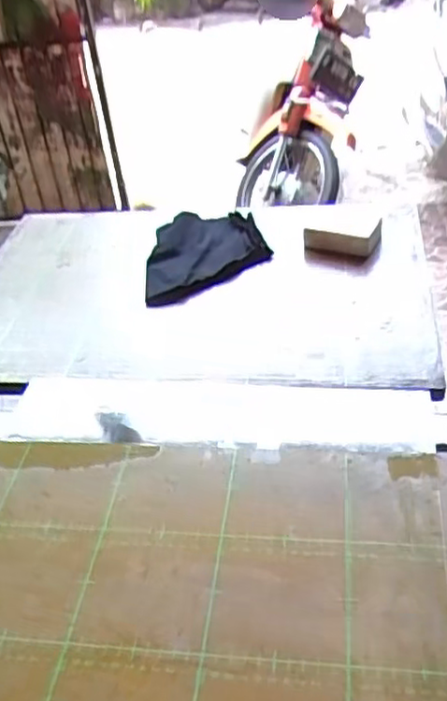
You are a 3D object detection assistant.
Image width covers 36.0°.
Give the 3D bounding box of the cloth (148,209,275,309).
[{"bbox_3d":[-0.018,-0.129,0.913,0.151,0.028,0.190,-2,38,5],"label":"cloth"}]

